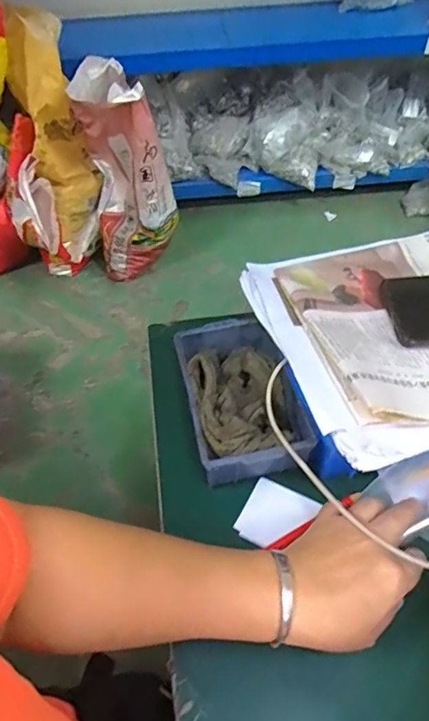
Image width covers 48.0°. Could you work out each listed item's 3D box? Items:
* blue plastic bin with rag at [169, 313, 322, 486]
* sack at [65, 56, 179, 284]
[{"bbox_3d":[0.024,0.030,0.439,0.099,0.062,0.152,-11,51,-7],"label":"blue plastic bin with rag"},{"bbox_3d":[-0.266,-0.564,1.537,0.260,0.617,0.210,-6,51,-3],"label":"sack"}]

